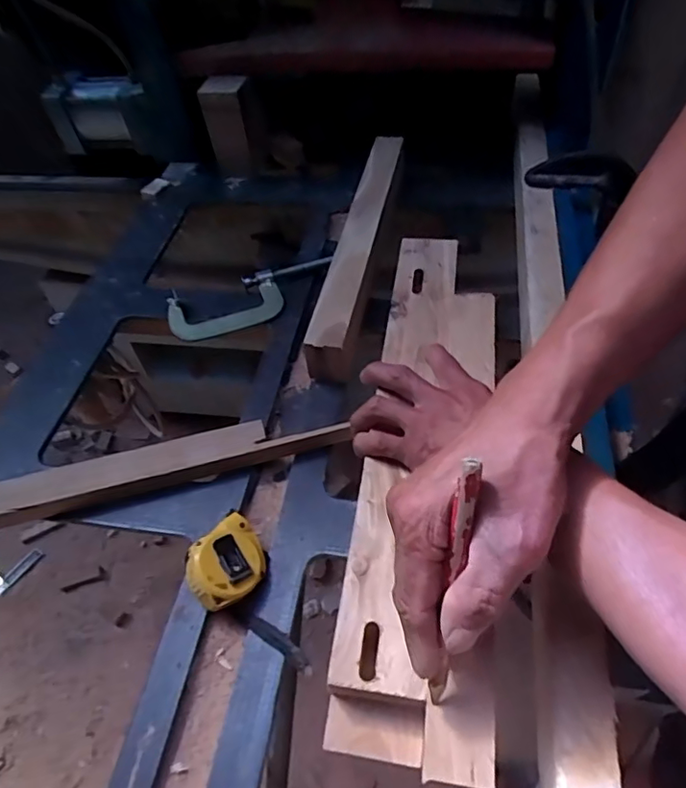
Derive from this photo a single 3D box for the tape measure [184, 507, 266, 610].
[{"bbox_3d":[-0.086,0.124,0.409,0.054,0.027,0.060,44,44,11],"label":"tape measure"}]

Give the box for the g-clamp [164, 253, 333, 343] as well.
[{"bbox_3d":[-0.099,-0.111,0.612,0.192,0.017,0.076,-20,52,-11],"label":"g-clamp"}]

